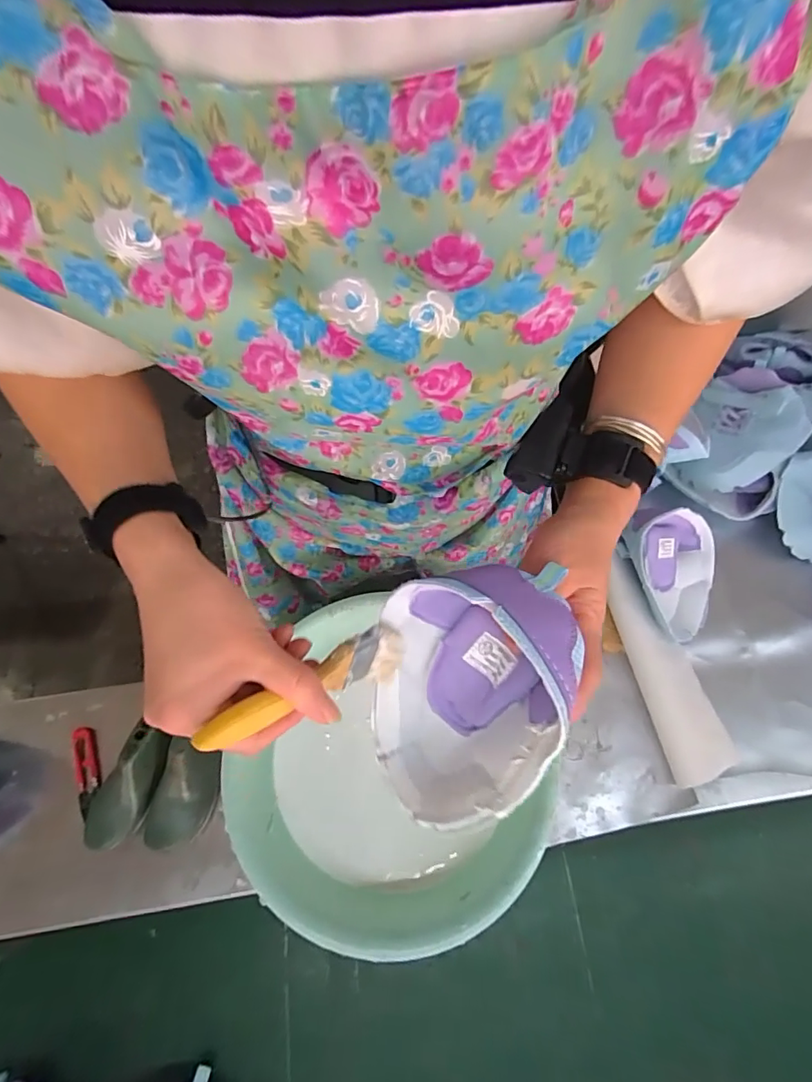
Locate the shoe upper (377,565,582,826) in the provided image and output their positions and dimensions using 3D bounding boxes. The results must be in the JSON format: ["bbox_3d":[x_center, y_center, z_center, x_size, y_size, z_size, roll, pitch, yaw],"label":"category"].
[{"bbox_3d":[0.043,0.094,0.324,0.080,0.178,0.137,-8,43,-44],"label":"shoe upper"}]

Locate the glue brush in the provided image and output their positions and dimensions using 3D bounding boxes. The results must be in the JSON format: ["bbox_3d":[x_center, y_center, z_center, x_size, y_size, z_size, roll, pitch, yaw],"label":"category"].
[{"bbox_3d":[-0.055,0.086,0.292,0.025,0.037,0.148,48,32,23],"label":"glue brush"}]

